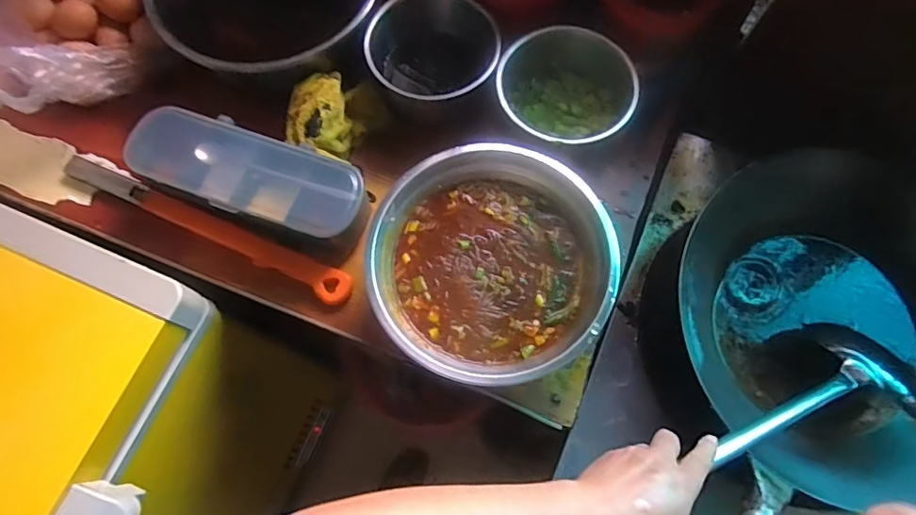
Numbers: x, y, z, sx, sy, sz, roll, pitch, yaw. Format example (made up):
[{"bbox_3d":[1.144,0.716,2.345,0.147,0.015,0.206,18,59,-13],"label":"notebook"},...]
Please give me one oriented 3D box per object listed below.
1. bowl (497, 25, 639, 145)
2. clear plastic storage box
[{"bbox_3d":[0.126,-0.182,0.605,0.140,0.085,0.145,-1,73,2],"label":"bowl"},{"bbox_3d":[-0.227,-0.085,0.586,0.266,0.074,0.095,22,75,8],"label":"clear plastic storage box"}]

